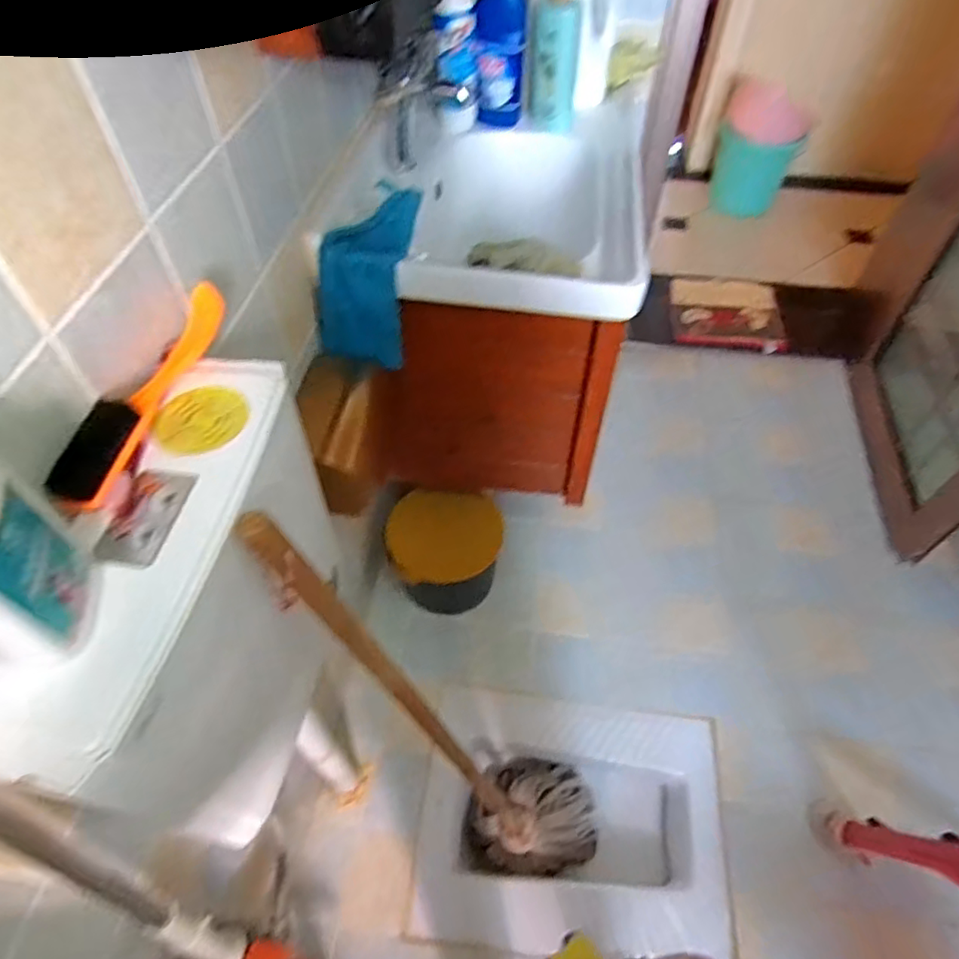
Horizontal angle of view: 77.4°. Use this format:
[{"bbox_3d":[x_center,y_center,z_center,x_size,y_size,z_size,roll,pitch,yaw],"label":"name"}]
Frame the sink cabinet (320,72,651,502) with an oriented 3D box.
[{"bbox_3d":[0.034,-0.347,1.190,0.477,0.517,0.634,8,53,3],"label":"sink cabinet"}]

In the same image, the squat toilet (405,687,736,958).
[{"bbox_3d":[0.179,0.695,1.222,0.573,0.187,0.442,7,53,2],"label":"squat toilet"}]

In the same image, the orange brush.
[{"bbox_3d":[-0.275,-0.078,0.499,0.035,0.032,0.235,12,54,6],"label":"orange brush"}]

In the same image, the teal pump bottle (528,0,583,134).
[{"bbox_3d":[0.137,-0.785,1.093,0.096,0.256,0.073,2,53,-2],"label":"teal pump bottle"}]

